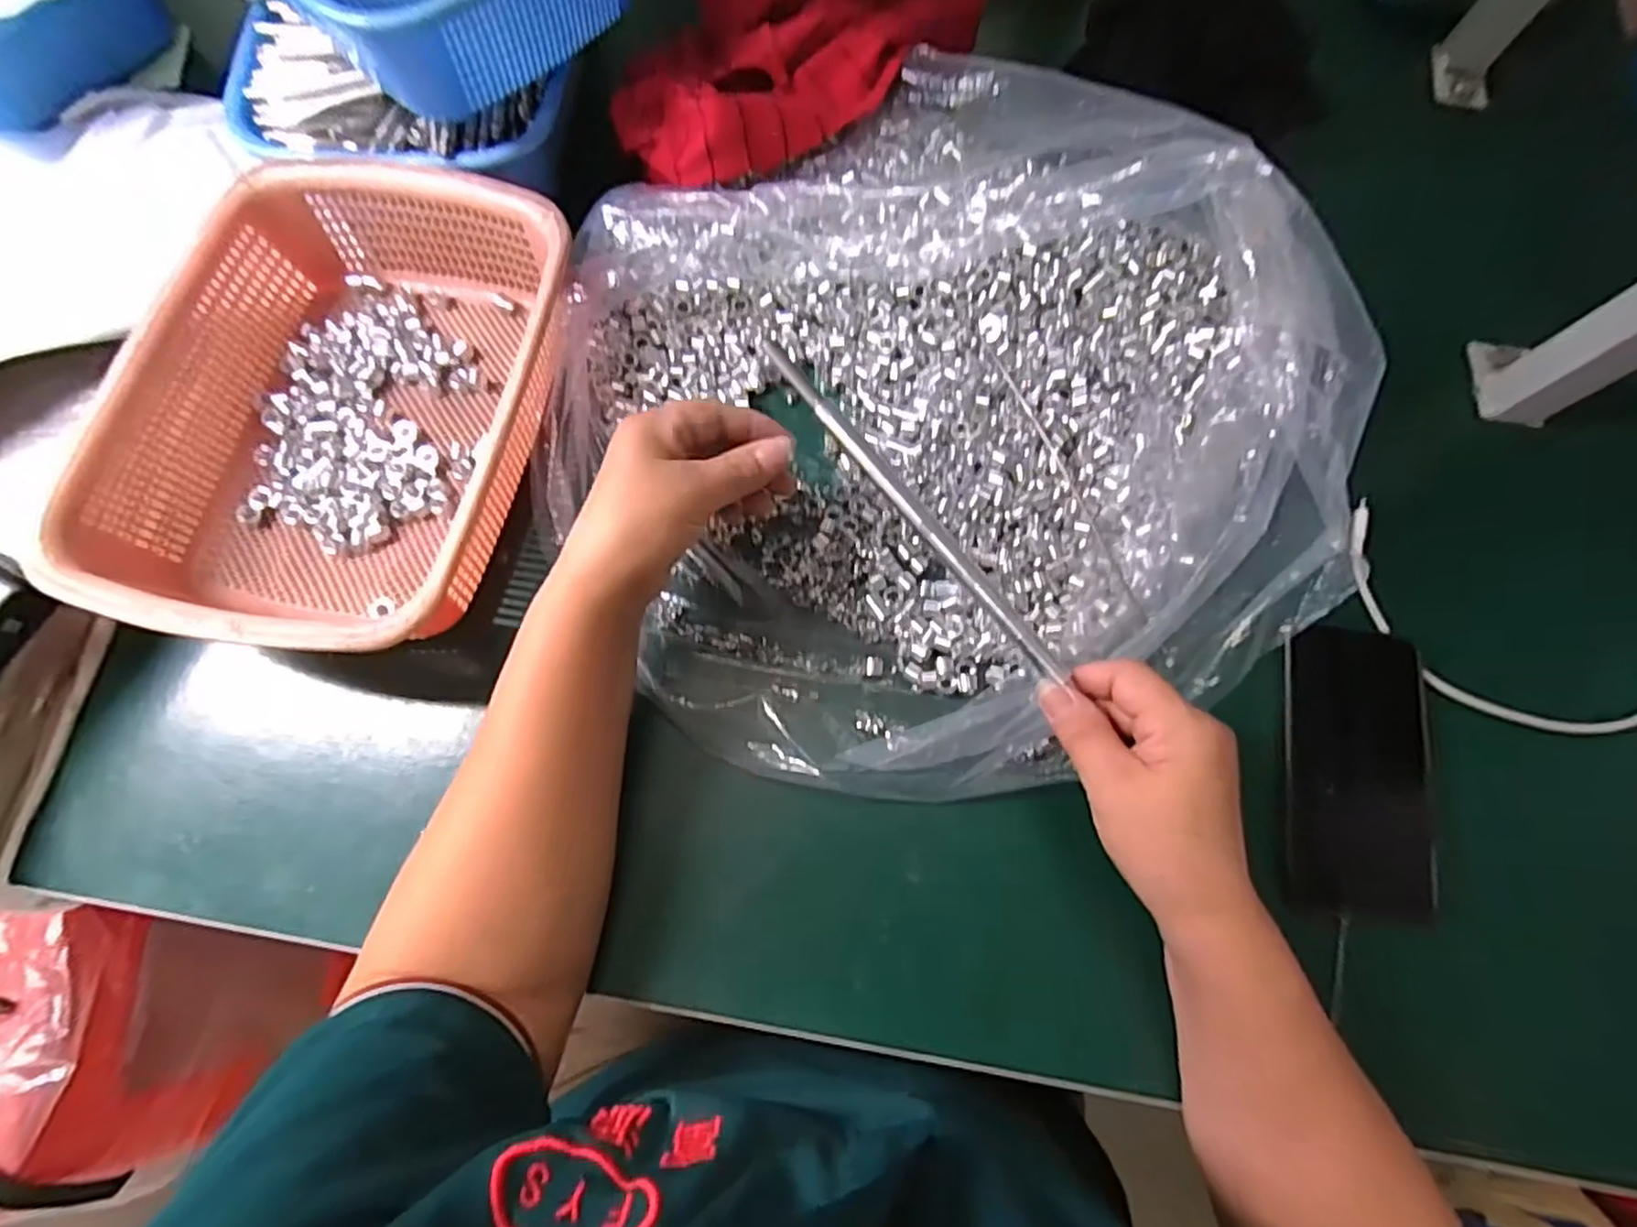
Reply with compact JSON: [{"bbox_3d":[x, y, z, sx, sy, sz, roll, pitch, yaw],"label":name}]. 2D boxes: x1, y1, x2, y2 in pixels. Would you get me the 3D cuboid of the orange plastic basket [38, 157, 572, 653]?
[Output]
[{"bbox_3d":[-0.268,-0.120,0.405,0.212,0.078,0.286,9,76,2],"label":"orange plastic basket"}]

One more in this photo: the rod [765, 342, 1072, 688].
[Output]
[{"bbox_3d":[0.049,-0.045,0.337,0.010,0.010,0.210,-42,93,-10],"label":"rod"}]

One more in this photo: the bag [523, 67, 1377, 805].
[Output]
[{"bbox_3d":[0.072,-0.132,0.388,0.465,0.117,0.425,-23,77,-6],"label":"bag"}]

